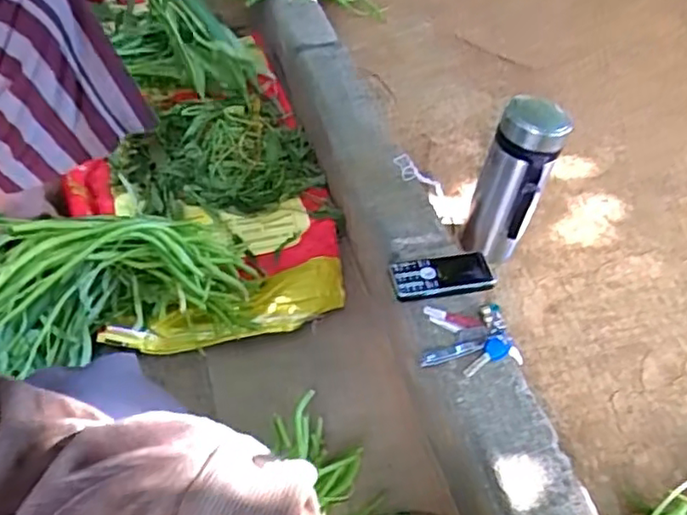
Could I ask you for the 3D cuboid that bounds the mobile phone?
[{"bbox_3d":[0.123,0.021,0.797,0.131,0.018,0.062,-9,51,-11],"label":"mobile phone"}]

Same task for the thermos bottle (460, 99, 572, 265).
[{"bbox_3d":[0.224,-0.093,0.870,0.082,0.229,0.090,2,50,-2],"label":"thermos bottle"}]

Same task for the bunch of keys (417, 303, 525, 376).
[{"bbox_3d":[0.147,0.093,0.743,0.111,0.030,0.079,4,50,0],"label":"bunch of keys"}]

